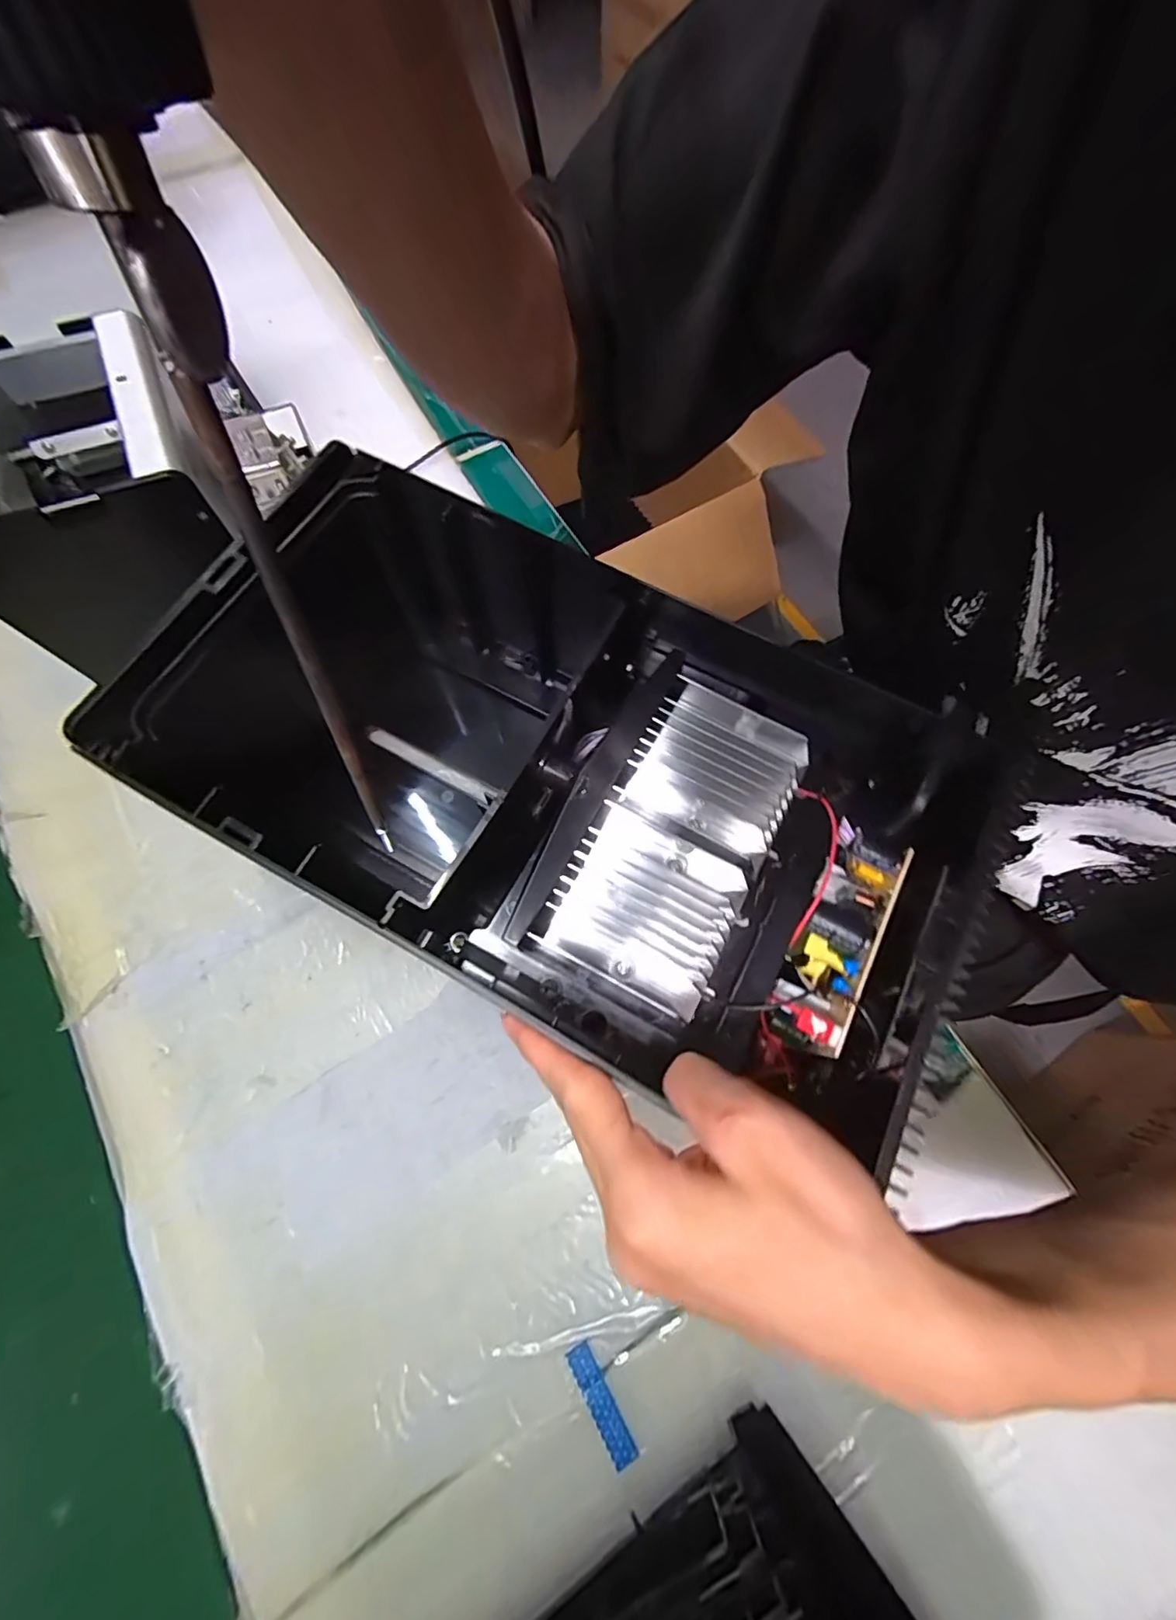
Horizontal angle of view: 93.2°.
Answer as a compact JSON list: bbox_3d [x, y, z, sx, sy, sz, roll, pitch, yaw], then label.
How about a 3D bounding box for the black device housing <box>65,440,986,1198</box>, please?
[{"bbox_3d":[-0.020,-0.012,0.289,0.381,0.134,0.194,27,74,8],"label":"black device housing"}]

